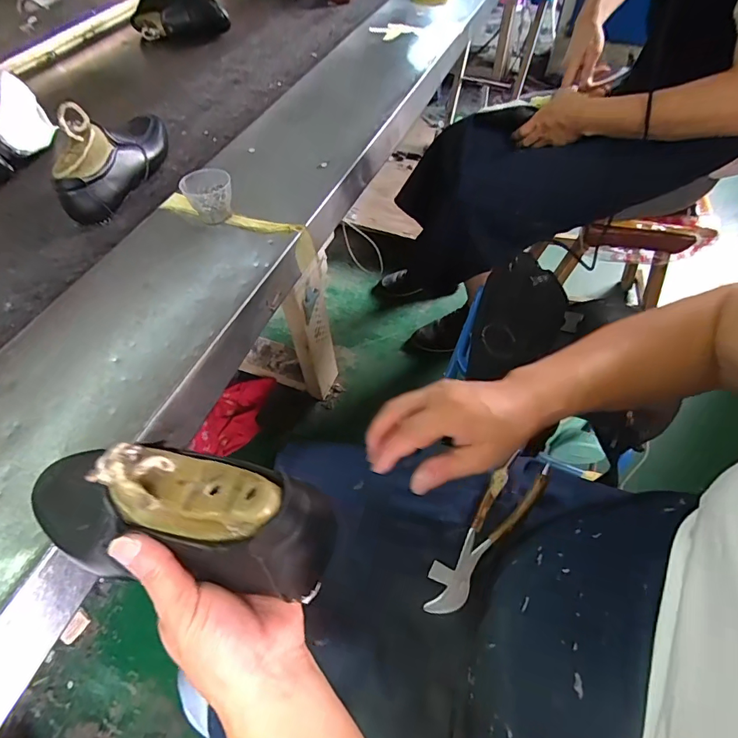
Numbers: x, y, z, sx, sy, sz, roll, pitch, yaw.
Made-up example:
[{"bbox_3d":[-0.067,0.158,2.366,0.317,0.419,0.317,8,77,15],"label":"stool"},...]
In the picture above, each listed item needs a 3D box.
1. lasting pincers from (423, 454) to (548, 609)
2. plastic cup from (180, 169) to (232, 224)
[{"bbox_3d":[0.121,0.171,0.462,0.046,0.026,0.187,34,64,23],"label":"lasting pincers"},{"bbox_3d":[-0.210,-0.229,0.589,0.063,0.052,0.051,-25,57,-12],"label":"plastic cup"}]

